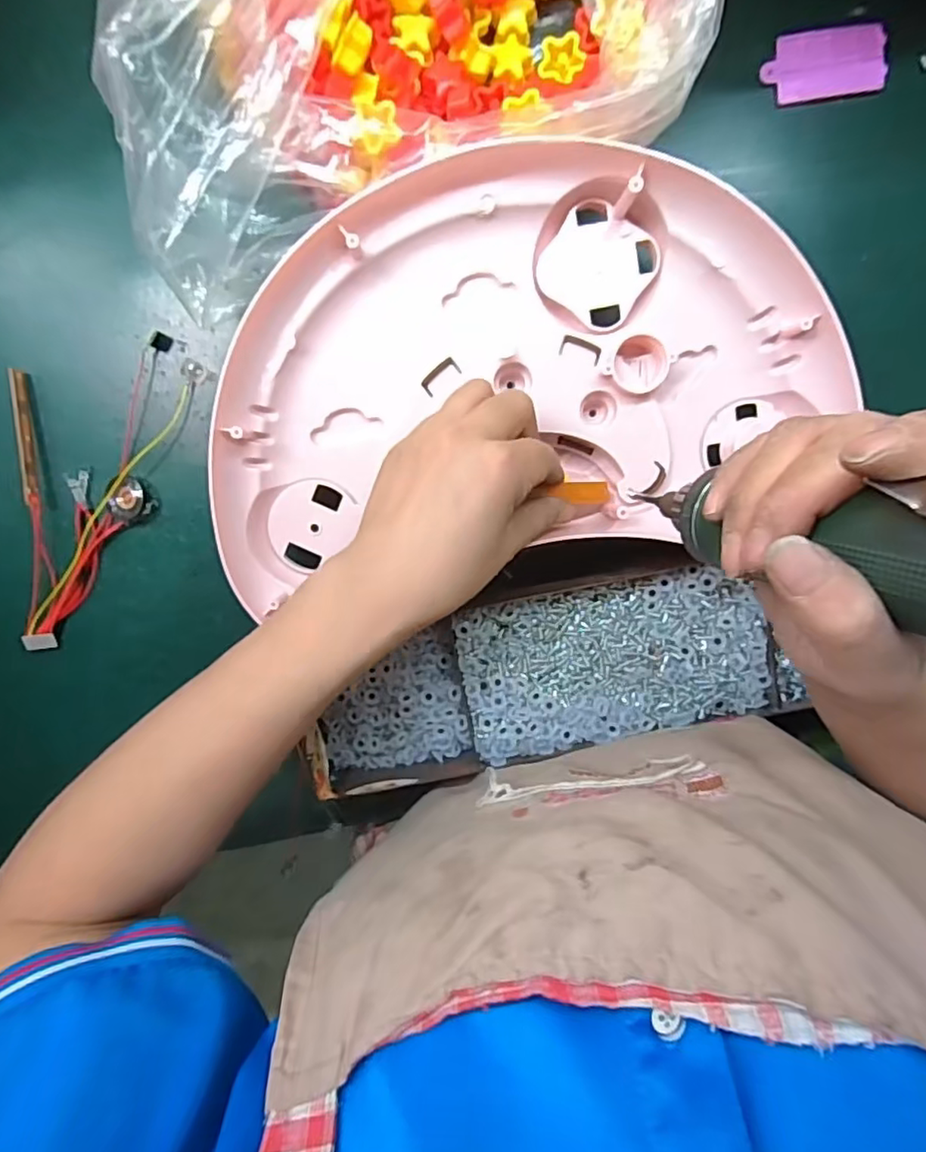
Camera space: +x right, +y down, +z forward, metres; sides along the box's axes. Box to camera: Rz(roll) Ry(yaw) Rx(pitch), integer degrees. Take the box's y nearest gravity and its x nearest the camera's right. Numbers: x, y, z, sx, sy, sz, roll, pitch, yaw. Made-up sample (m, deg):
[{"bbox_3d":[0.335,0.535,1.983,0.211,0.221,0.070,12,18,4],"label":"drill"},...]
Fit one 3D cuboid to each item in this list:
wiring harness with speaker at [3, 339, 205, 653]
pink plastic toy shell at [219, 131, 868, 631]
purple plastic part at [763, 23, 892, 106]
[{"bbox_3d":[-0.243,-0.055,0.375,0.097,0.015,0.209,25,97,-4],"label":"wiring harness with speaker"},{"bbox_3d":[0.028,-0.109,0.329,0.330,0.045,0.206,-8,98,0],"label":"pink plastic toy shell"},{"bbox_3d":[0.204,-0.291,0.342,0.067,0.007,0.036,-7,98,0],"label":"purple plastic part"}]

